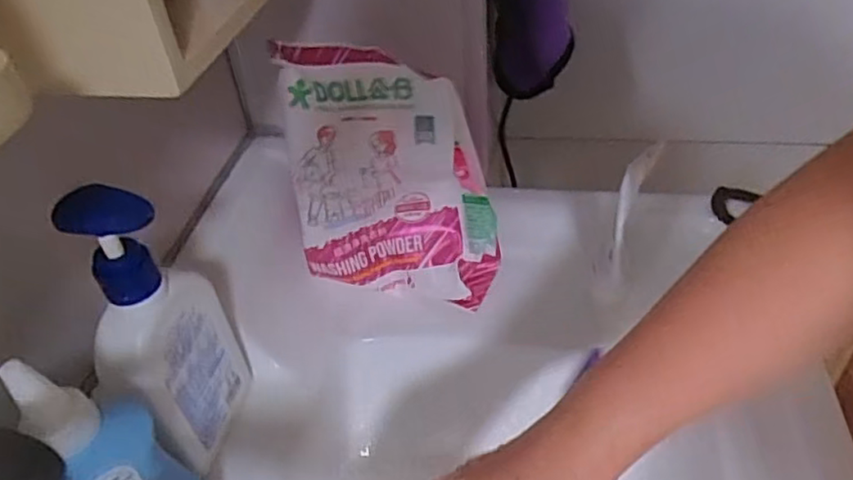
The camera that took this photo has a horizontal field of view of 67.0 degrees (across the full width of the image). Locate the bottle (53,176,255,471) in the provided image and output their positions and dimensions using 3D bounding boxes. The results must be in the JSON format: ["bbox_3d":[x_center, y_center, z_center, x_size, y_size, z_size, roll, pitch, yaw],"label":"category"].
[{"bbox_3d":[-0.157,0.056,0.387,0.047,0.196,0.088,-4,41,1],"label":"bottle"}]

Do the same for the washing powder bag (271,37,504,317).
[{"bbox_3d":[-0.028,-0.041,0.493,0.156,0.213,0.061,4,42,10],"label":"washing powder bag"}]

